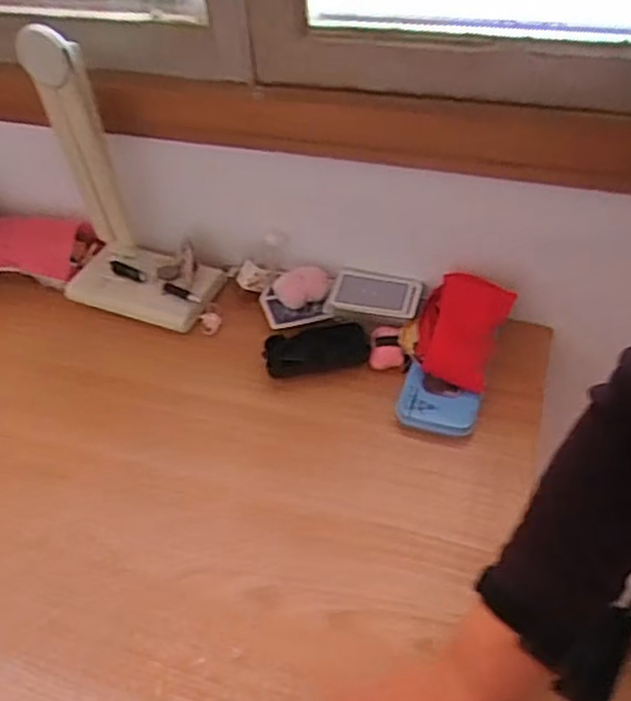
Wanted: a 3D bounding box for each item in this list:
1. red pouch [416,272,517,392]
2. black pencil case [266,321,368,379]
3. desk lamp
[{"bbox_3d":[0.152,-0.022,0.731,0.086,0.045,0.126,20,75,6],"label":"red pouch"},{"bbox_3d":[0.001,-0.004,0.739,0.110,0.022,0.054,-9,46,-5],"label":"black pencil case"},{"bbox_3d":[-0.211,-0.171,0.734,0.168,0.299,0.106,18,51,20],"label":"desk lamp"}]

